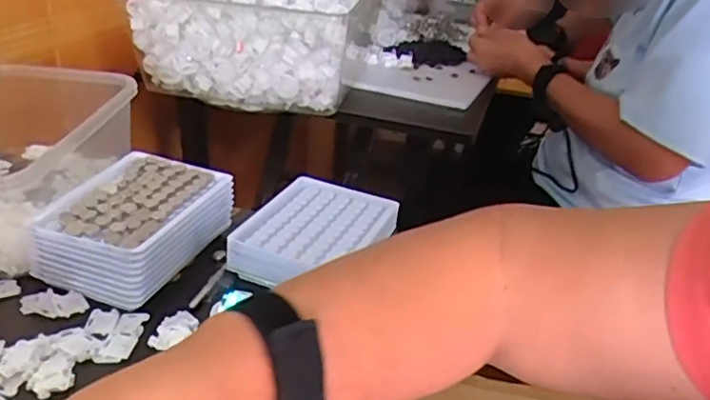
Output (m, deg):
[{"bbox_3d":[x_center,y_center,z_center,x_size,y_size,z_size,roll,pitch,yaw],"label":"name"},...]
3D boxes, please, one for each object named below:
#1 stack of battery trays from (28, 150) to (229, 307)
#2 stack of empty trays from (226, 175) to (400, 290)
[{"bbox_3d":[-0.171,0.018,0.481,0.104,0.051,0.129,13,30,13],"label":"stack of battery trays"},{"bbox_3d":[-0.037,0.026,0.506,0.102,0.032,0.134,18,31,20],"label":"stack of empty trays"}]

